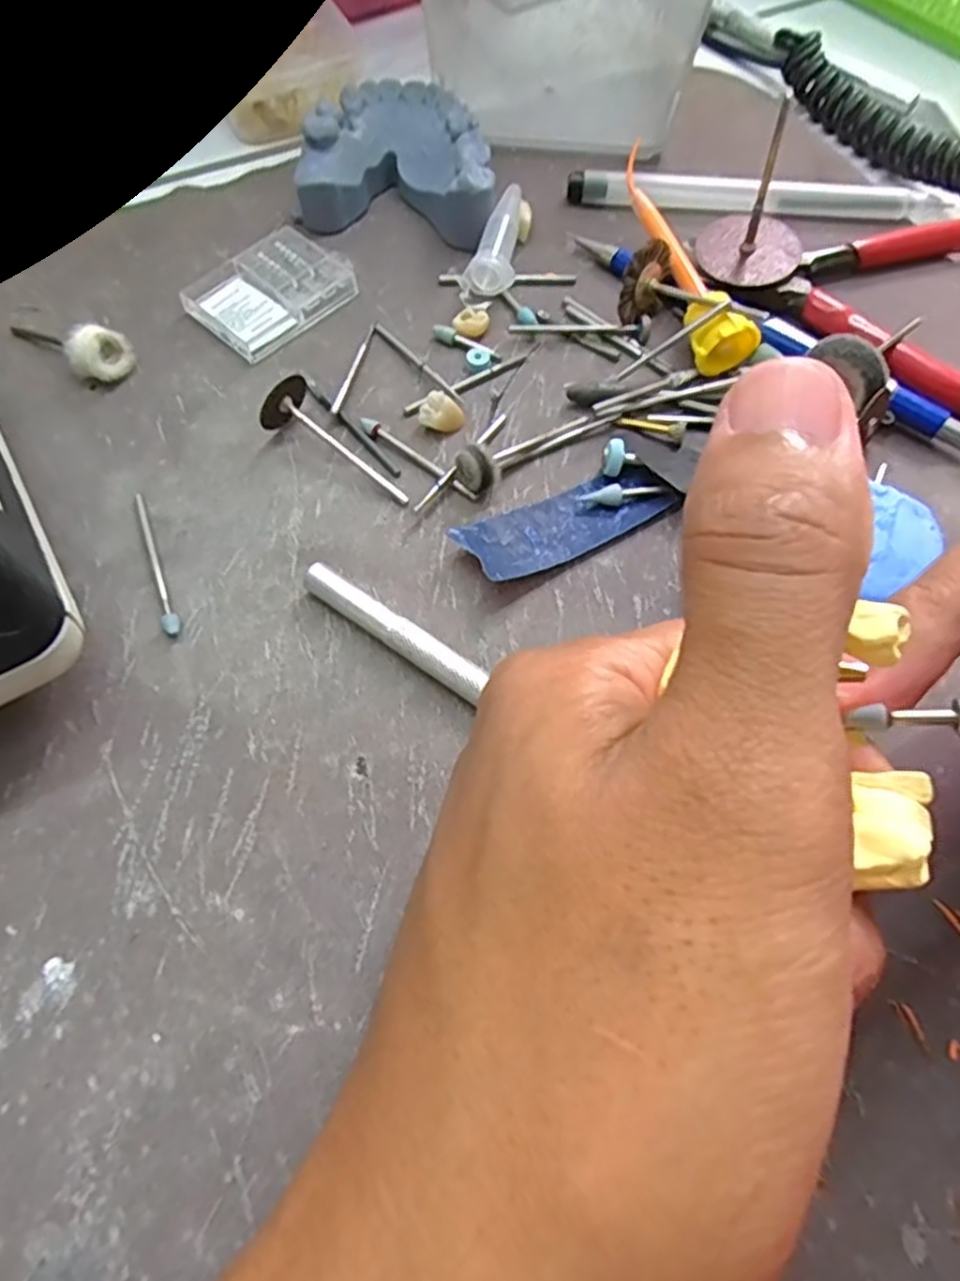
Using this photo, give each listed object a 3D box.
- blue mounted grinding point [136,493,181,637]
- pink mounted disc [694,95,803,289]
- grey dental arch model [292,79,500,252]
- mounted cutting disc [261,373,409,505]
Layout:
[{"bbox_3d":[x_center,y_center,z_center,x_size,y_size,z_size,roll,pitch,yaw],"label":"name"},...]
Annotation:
[{"bbox_3d":[-0.084,-0.021,0.189,0.004,0.004,0.047,-21,66,-10],"label":"blue mounted grinding point"},{"bbox_3d":[0.085,-0.130,0.221,0.031,0.041,0.031,0,64,-1],"label":"pink mounted disc"},{"bbox_3d":[-0.024,-0.161,0.247,0.063,0.024,0.052,10,64,4],"label":"grey dental arch model"},{"bbox_3d":[-0.040,-0.051,0.199,0.015,0.015,0.044,-40,71,-18],"label":"mounted cutting disc"}]

